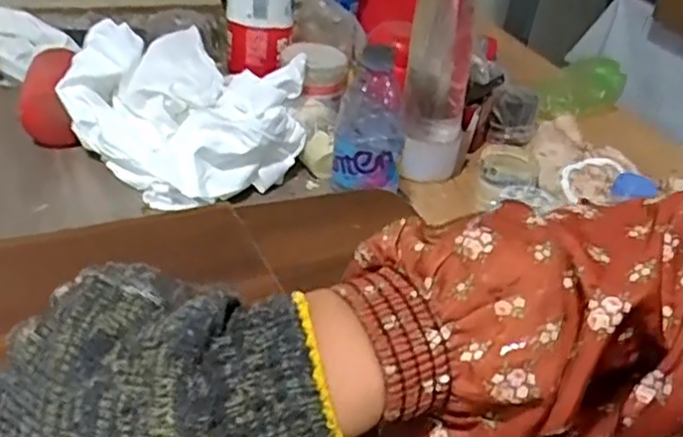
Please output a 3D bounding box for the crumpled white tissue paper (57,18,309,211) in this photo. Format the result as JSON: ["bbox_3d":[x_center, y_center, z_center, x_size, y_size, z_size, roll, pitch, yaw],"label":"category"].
[{"bbox_3d":[-0.171,-0.124,0.761,0.258,0.111,0.203,26,39,26],"label":"crumpled white tissue paper"}]

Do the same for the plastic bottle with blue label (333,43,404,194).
[{"bbox_3d":[0.029,-0.094,0.643,0.063,0.132,0.046,10,35,5],"label":"plastic bottle with blue label"}]

